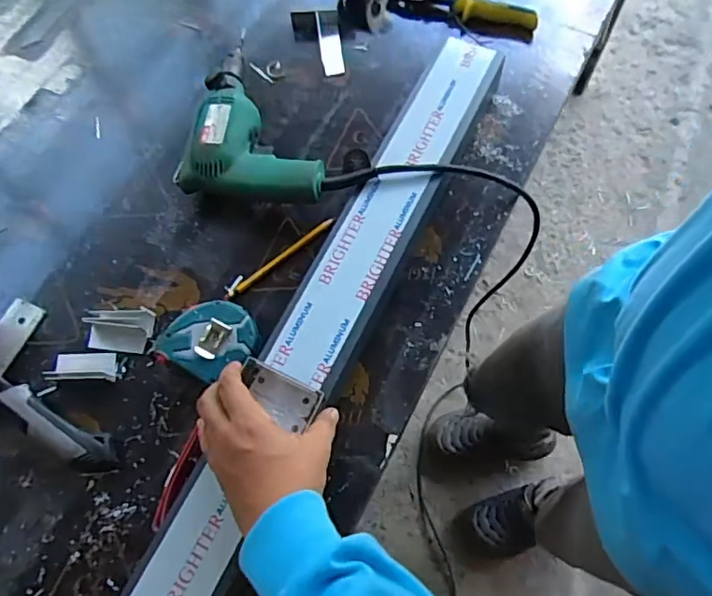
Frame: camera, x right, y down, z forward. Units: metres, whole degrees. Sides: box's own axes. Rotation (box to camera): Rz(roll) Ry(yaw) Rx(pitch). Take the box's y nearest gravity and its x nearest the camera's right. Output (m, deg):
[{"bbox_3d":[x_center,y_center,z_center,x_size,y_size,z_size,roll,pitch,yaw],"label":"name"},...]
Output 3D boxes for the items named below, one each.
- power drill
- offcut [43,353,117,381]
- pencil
[{"bbox_3d":[-0.098,-0.189,0.616,0.161,0.060,0.178,12,69,8],"label":"power drill"},{"bbox_3d":[-0.269,0.066,0.540,0.061,0.023,0.031,-3,68,2],"label":"offcut"},{"bbox_3d":[-0.078,-0.044,0.582,0.133,0.011,0.012,-35,70,-11],"label":"pencil"}]

